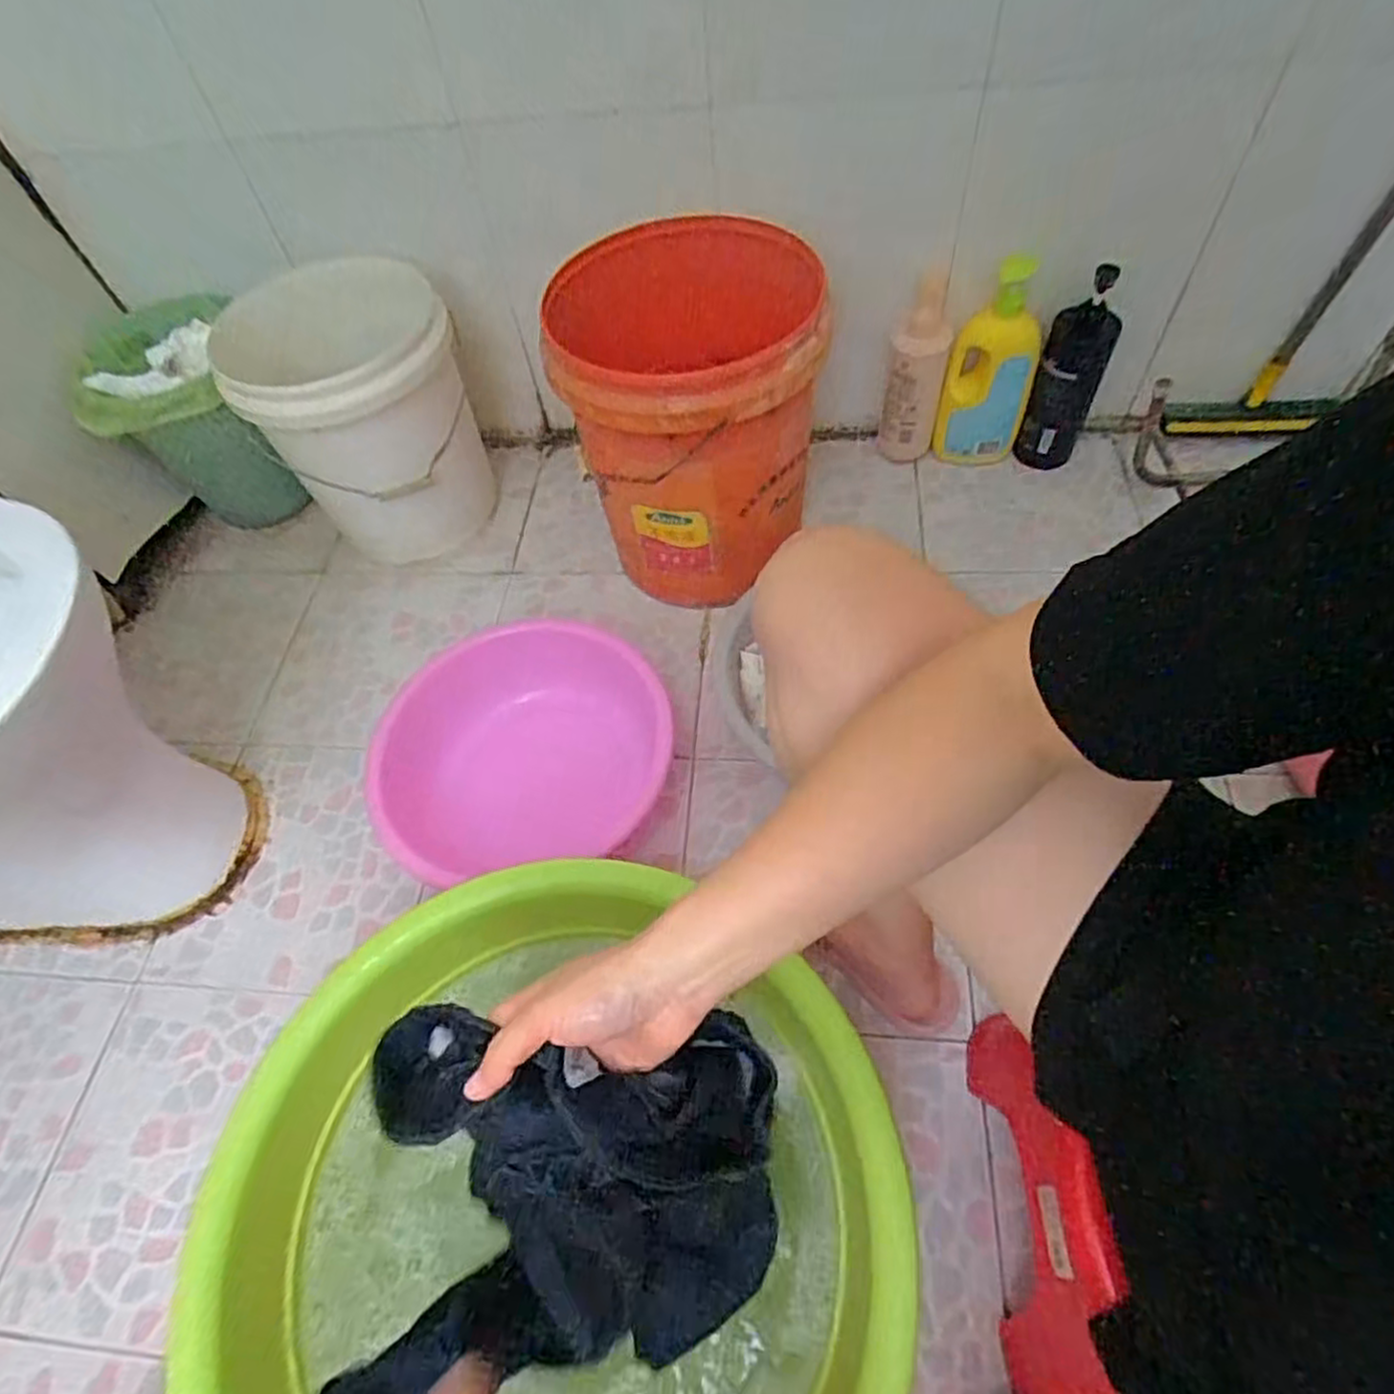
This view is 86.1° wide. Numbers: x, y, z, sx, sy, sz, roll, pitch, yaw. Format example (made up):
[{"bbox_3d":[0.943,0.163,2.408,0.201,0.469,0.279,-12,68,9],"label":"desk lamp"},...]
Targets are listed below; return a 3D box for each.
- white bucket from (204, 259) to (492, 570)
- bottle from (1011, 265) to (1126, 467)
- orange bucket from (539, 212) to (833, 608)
[{"bbox_3d":[-0.434,-0.377,1.025,0.249,0.332,0.247,-21,57,-7],"label":"white bucket"},{"bbox_3d":[0.511,-0.436,1.030,0.083,0.268,0.064,22,62,20],"label":"bottle"},{"bbox_3d":[0.011,-0.334,0.945,0.271,0.389,0.310,6,58,11],"label":"orange bucket"}]

